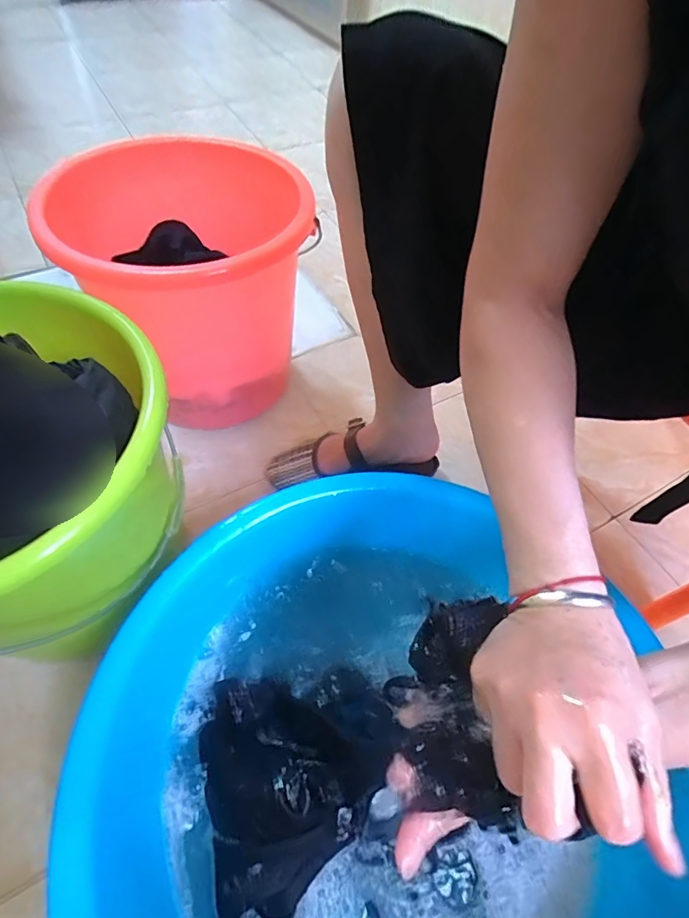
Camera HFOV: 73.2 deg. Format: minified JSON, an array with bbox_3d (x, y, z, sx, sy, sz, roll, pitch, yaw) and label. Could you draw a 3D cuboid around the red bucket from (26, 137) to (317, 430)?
[{"bbox_3d":[-0.209,-0.237,0.636,0.281,0.267,0.304,2,58,-3],"label":"red bucket"}]

